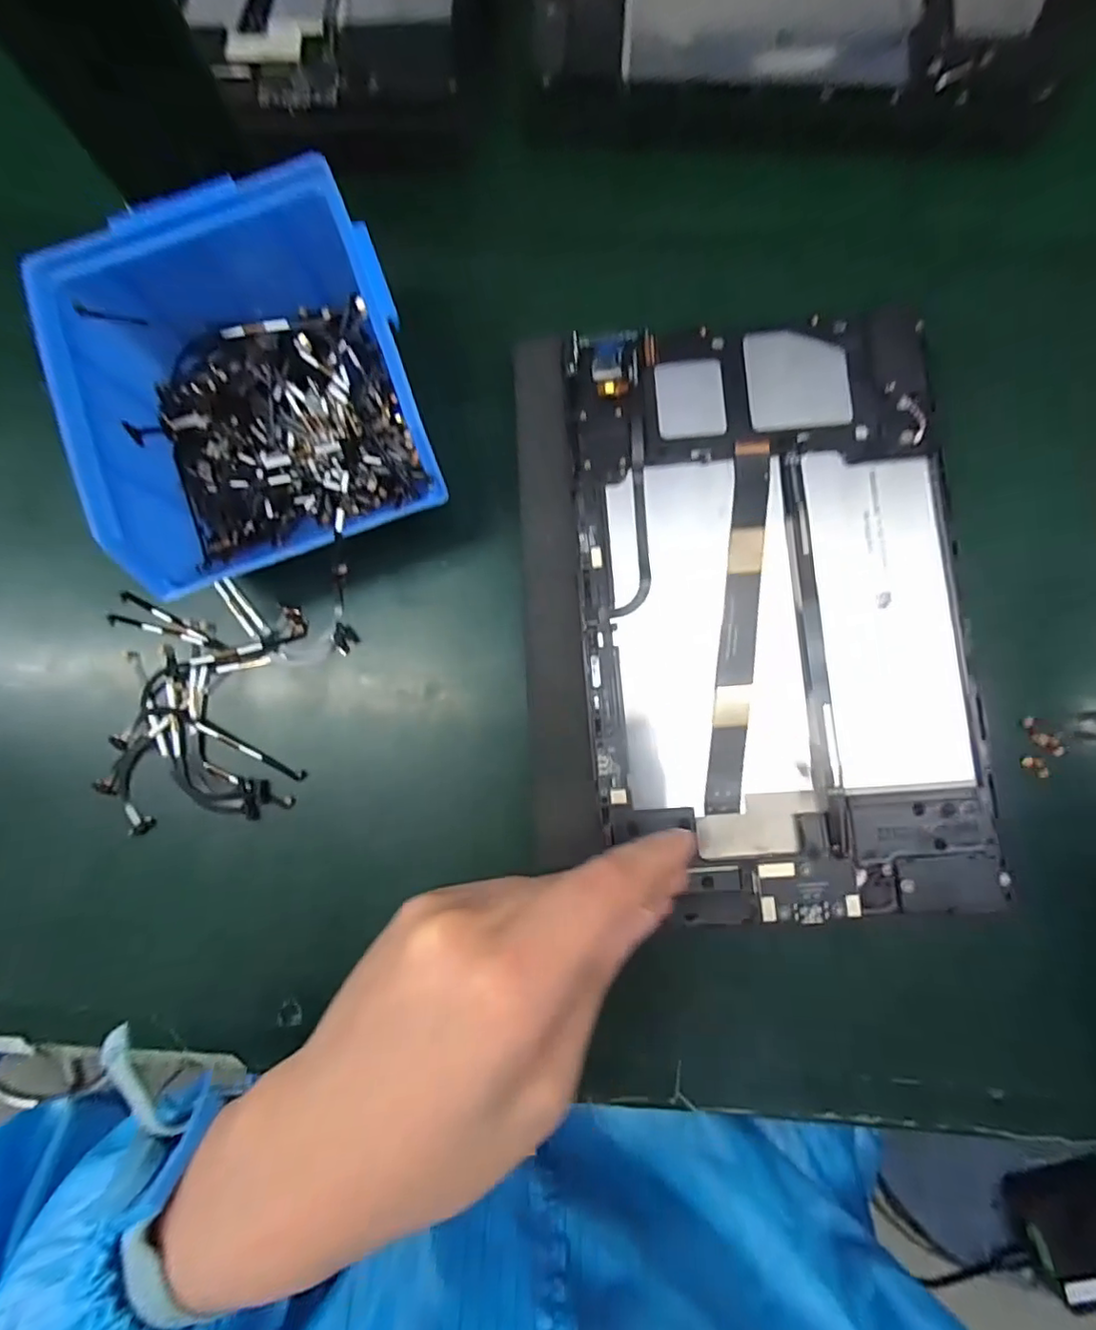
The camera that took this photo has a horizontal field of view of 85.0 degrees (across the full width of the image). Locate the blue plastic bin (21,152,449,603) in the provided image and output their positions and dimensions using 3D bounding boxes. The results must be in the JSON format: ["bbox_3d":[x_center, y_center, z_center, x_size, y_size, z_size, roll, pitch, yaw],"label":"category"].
[{"bbox_3d":[-0.115,-0.108,0.242,0.121,0.061,0.136,-21,85,1],"label":"blue plastic bin"}]

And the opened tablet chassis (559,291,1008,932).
[{"bbox_3d":[0.089,-0.023,0.237,0.147,0.013,0.236,-5,86,2],"label":"opened tablet chassis"}]

